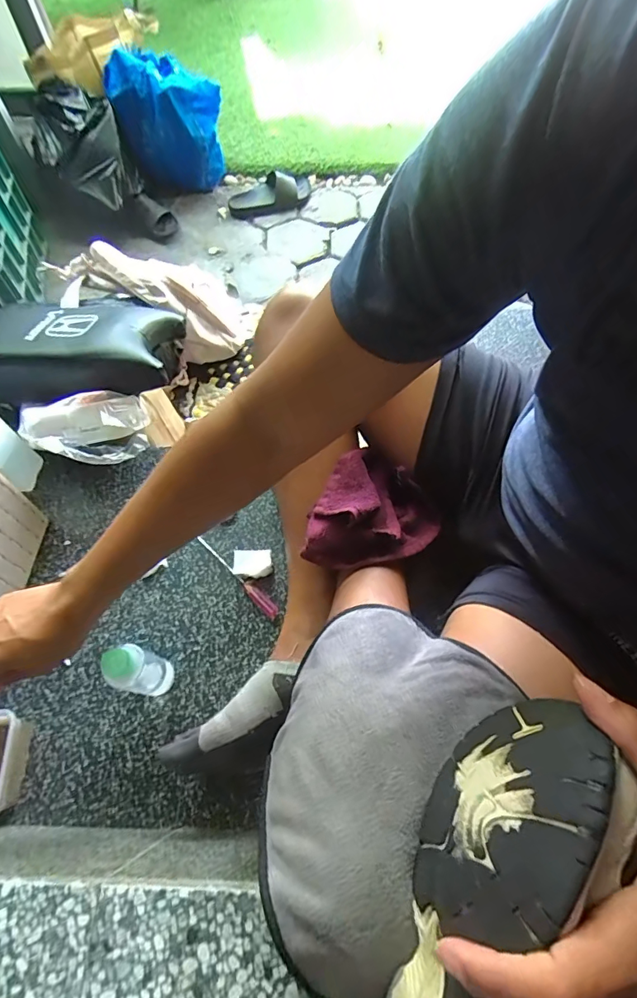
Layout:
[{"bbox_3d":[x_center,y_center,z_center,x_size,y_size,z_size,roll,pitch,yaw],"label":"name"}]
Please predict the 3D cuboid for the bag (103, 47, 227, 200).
[{"bbox_3d":[-0.444,-1.141,1.350,0.308,0.284,0.217,-15,63,-6],"label":"bag"}]

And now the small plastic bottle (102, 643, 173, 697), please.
[{"bbox_3d":[-0.200,0.191,0.497,0.045,0.133,0.045,-1,62,1],"label":"small plastic bottle"}]

